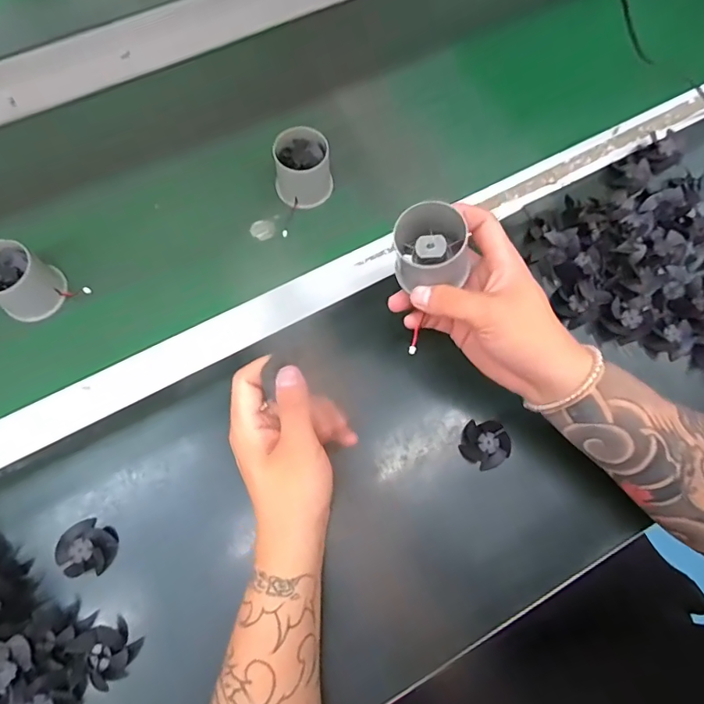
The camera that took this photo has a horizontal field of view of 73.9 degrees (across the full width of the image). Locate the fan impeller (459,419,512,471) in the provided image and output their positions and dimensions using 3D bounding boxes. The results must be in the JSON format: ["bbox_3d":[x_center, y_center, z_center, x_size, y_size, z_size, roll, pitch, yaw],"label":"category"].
[{"bbox_3d":[0.115,0.078,0.402,0.039,0.012,0.041,1,73,-2],"label":"fan impeller"}]

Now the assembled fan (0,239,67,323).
[{"bbox_3d":[-0.291,-0.063,0.409,0.050,0.050,0.051,1,73,-2],"label":"assembled fan"}]

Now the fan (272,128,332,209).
[{"bbox_3d":[-0.047,-0.176,0.455,0.053,0.055,0.051,1,73,-2],"label":"fan"}]

